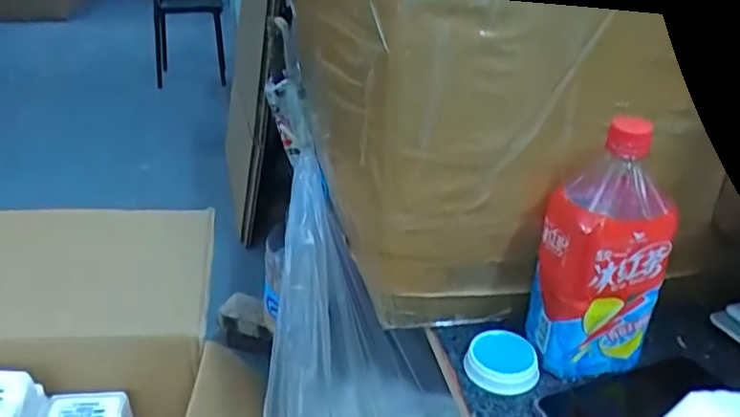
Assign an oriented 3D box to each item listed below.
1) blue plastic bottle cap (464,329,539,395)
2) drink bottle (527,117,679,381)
[{"bbox_3d":[0.117,0.130,0.531,0.058,0.021,0.059,1,28,0],"label":"blue plastic bottle cap"},{"bbox_3d":[0.182,0.037,0.489,0.081,0.200,0.062,-6,28,-12],"label":"drink bottle"}]

